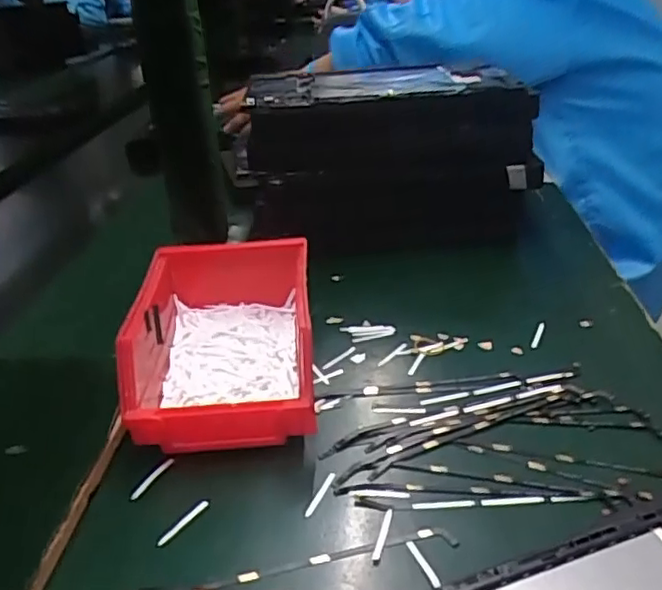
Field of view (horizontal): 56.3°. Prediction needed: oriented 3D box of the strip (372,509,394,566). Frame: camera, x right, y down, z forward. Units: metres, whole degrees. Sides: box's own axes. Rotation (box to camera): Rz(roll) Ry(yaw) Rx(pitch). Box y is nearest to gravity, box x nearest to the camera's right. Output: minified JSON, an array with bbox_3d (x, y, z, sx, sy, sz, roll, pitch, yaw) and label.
[{"bbox_3d":[0.025,0.117,0.303,0.005,0.004,0.033,4,31,18],"label":"strip"}]

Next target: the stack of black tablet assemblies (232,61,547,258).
[{"bbox_3d":[0.050,-0.131,0.592,0.248,0.144,0.171,-4,30,0],"label":"stack of black tablet assemblies"}]

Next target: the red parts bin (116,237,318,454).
[{"bbox_3d":[-0.066,0.032,0.392,0.112,0.077,0.140,-5,30,-1],"label":"red parts bin"}]

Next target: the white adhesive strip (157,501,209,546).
[{"bbox_3d":[-0.075,0.116,0.316,0.005,0.004,0.032,27,44,29],"label":"white adhesive strip"}]

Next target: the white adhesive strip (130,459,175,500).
[{"bbox_3d":[-0.099,0.101,0.342,0.004,0.006,0.031,12,34,29],"label":"white adhesive strip"}]

